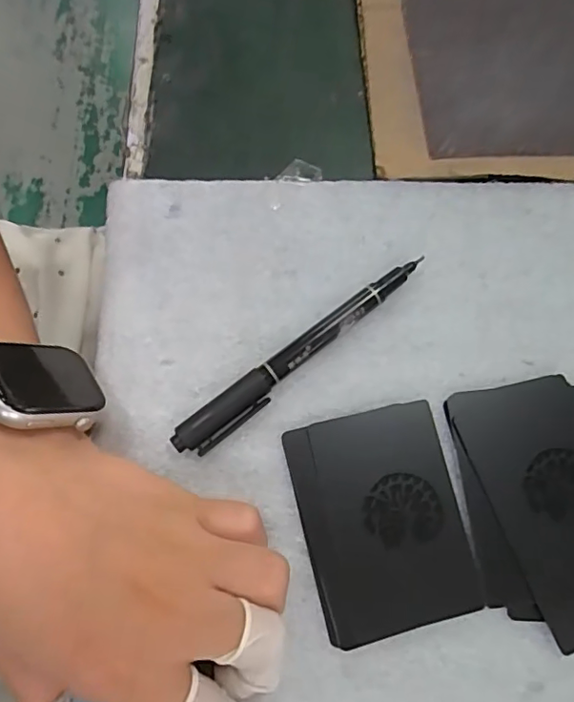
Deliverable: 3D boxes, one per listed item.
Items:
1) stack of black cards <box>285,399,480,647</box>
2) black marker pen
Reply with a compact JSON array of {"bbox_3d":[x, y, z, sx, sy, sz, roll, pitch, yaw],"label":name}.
[{"bbox_3d":[0.038,0.068,0.223,0.063,0.004,0.085,-13,77,-4],"label":"stack of black cards"},{"bbox_3d":[0.006,0.001,0.234,0.127,0.009,0.015,-38,80,-9],"label":"black marker pen"}]

